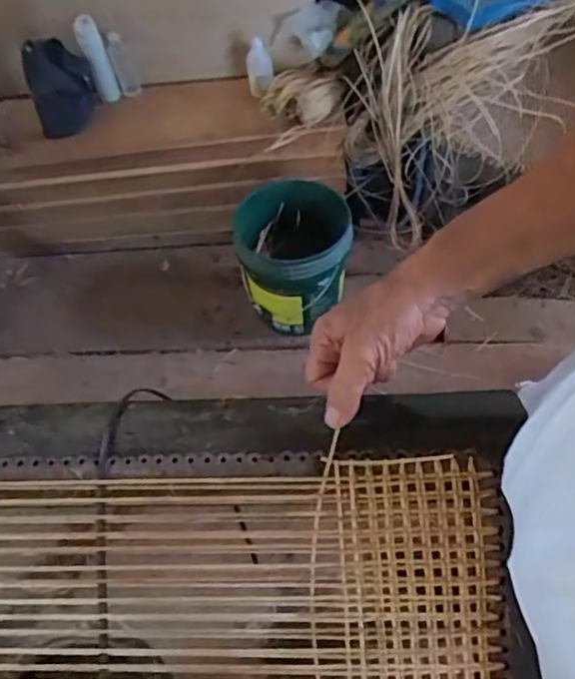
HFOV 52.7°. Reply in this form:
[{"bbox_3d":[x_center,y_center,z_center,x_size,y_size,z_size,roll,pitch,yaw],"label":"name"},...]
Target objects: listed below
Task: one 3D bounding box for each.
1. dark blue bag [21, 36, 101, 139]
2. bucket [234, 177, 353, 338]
[{"bbox_3d":[-0.652,-0.712,1.697,0.189,0.252,0.165,-23,57,-10],"label":"dark blue bag"},{"bbox_3d":[0.033,-0.197,1.516,0.300,0.288,0.246,-10,56,-2],"label":"bucket"}]

